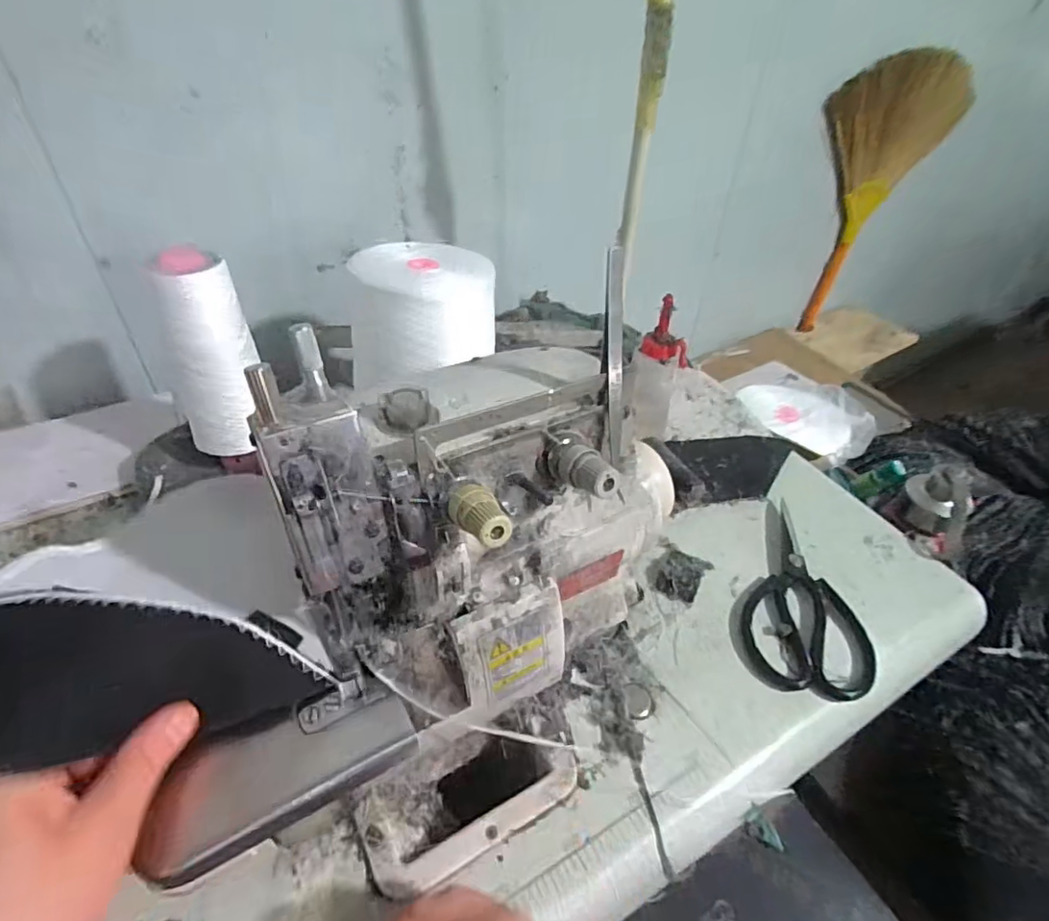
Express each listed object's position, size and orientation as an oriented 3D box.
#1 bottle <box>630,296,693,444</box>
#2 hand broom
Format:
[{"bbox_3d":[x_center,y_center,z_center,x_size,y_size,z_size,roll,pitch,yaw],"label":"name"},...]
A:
[{"bbox_3d":[0.130,-0.085,0.577,0.047,0.136,0.039,-9,44,-14],"label":"bottle"},{"bbox_3d":[0.651,-0.496,1.156,0.323,0.513,0.058,-20,48,-24],"label":"hand broom"}]

